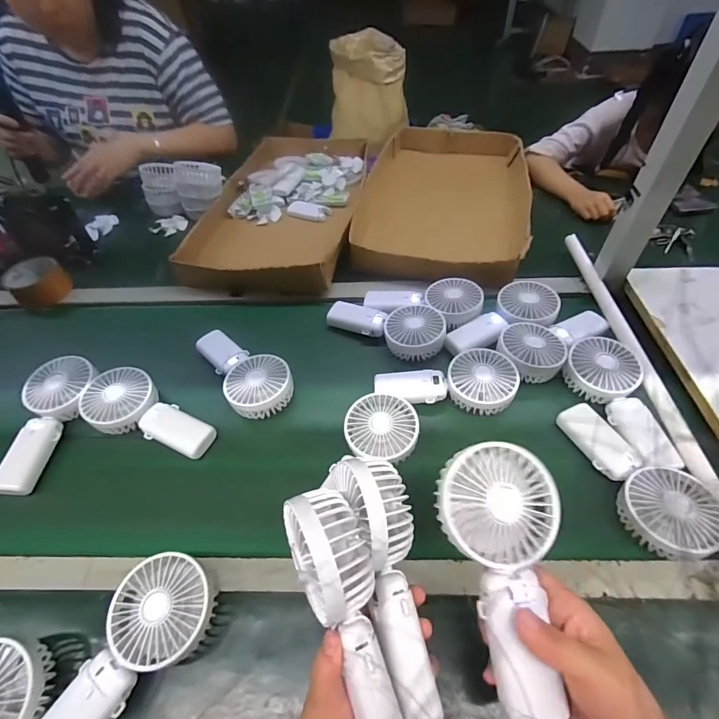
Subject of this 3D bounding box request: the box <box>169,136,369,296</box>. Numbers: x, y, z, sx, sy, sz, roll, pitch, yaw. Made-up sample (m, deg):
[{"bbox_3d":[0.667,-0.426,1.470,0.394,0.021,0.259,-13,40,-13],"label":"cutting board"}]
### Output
[{"bbox_3d":[-0.150,-0.323,0.803,0.290,0.050,0.515,4,51,4],"label":"box"}]

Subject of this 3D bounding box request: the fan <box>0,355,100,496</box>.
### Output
[{"bbox_3d":[-0.418,0.079,0.516,0.084,0.046,0.178,5,52,5],"label":"fan"}]

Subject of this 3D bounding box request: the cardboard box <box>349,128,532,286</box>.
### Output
[{"bbox_3d":[0.169,-0.332,0.814,0.324,0.061,0.535,11,52,10],"label":"cardboard box"}]

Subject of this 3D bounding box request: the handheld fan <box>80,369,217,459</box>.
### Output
[{"bbox_3d":[-0.283,0.076,0.524,0.185,0.043,0.082,23,55,18],"label":"handheld fan"}]

